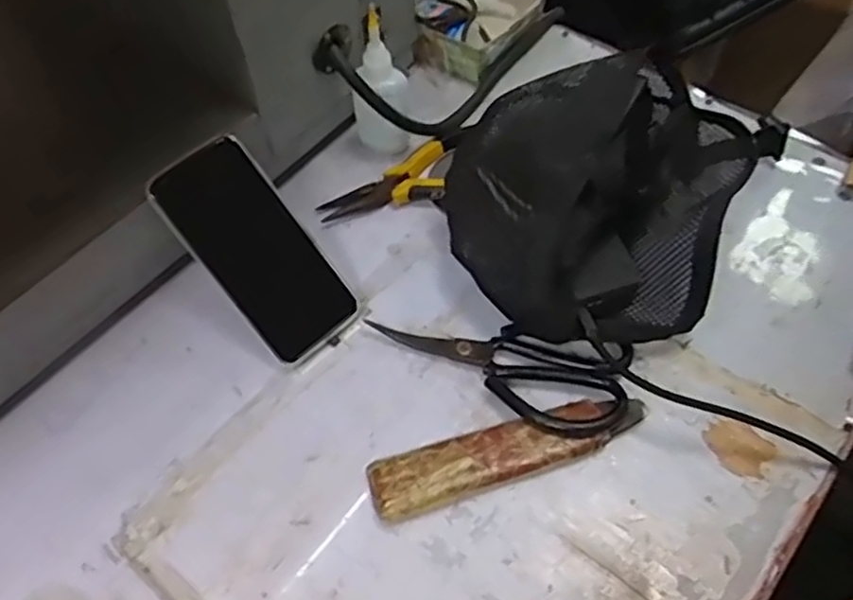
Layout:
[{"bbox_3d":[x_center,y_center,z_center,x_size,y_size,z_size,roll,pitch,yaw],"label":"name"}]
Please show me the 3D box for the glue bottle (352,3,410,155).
[{"bbox_3d":[-0.037,-0.171,0.587,0.048,0.125,0.035,27,63,18],"label":"glue bottle"}]

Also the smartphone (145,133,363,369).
[{"bbox_3d":[-0.122,-0.035,0.524,0.076,0.013,0.164,-41,103,-21],"label":"smartphone"}]

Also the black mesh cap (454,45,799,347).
[{"bbox_3d":[0.131,-0.095,0.556,0.212,0.089,0.271,24,62,17],"label":"black mesh cap"}]

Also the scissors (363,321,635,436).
[{"bbox_3d":[0.049,0.051,0.509,0.180,0.023,0.072,12,59,10],"label":"scissors"}]

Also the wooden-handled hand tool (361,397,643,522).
[{"bbox_3d":[0.055,0.101,0.475,0.186,0.023,0.039,-16,59,-8],"label":"wooden-handled hand tool"}]

